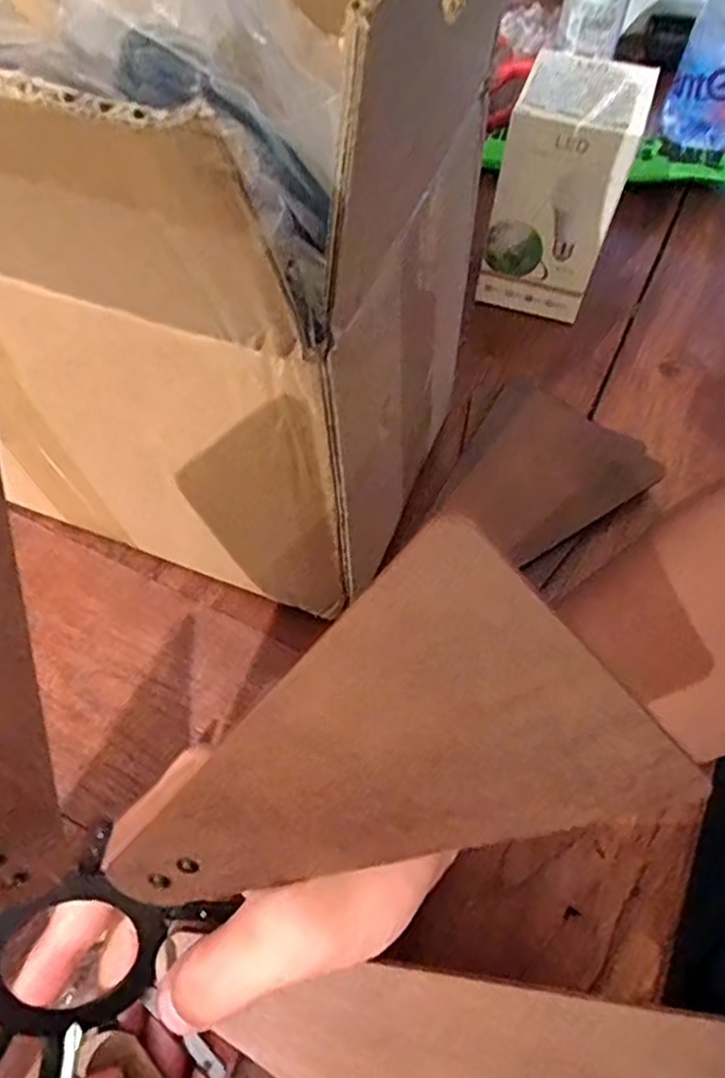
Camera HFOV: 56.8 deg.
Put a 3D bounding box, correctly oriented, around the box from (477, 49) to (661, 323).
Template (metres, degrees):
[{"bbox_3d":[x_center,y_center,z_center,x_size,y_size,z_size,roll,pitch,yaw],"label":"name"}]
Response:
[{"bbox_3d":[0.117,-0.201,0.396,0.076,0.123,0.065,13,61,6],"label":"box"}]

